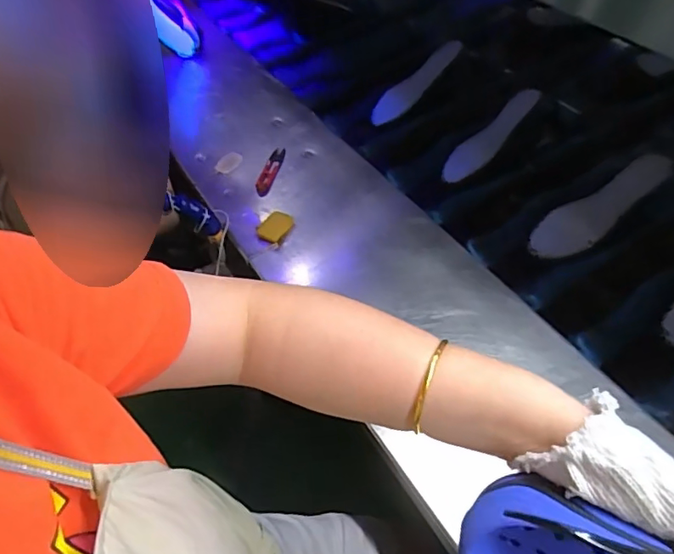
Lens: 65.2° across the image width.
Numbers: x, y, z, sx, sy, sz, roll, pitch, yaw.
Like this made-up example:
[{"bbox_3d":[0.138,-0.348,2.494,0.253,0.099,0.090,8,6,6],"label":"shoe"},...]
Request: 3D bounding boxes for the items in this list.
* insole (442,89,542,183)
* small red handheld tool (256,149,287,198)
[{"bbox_3d":[0.241,-0.221,0.829,0.195,0.012,0.056,-45,57,-3],"label":"insole"},{"bbox_3d":[-0.102,-0.162,0.810,0.026,0.007,0.106,10,51,13],"label":"small red handheld tool"}]

